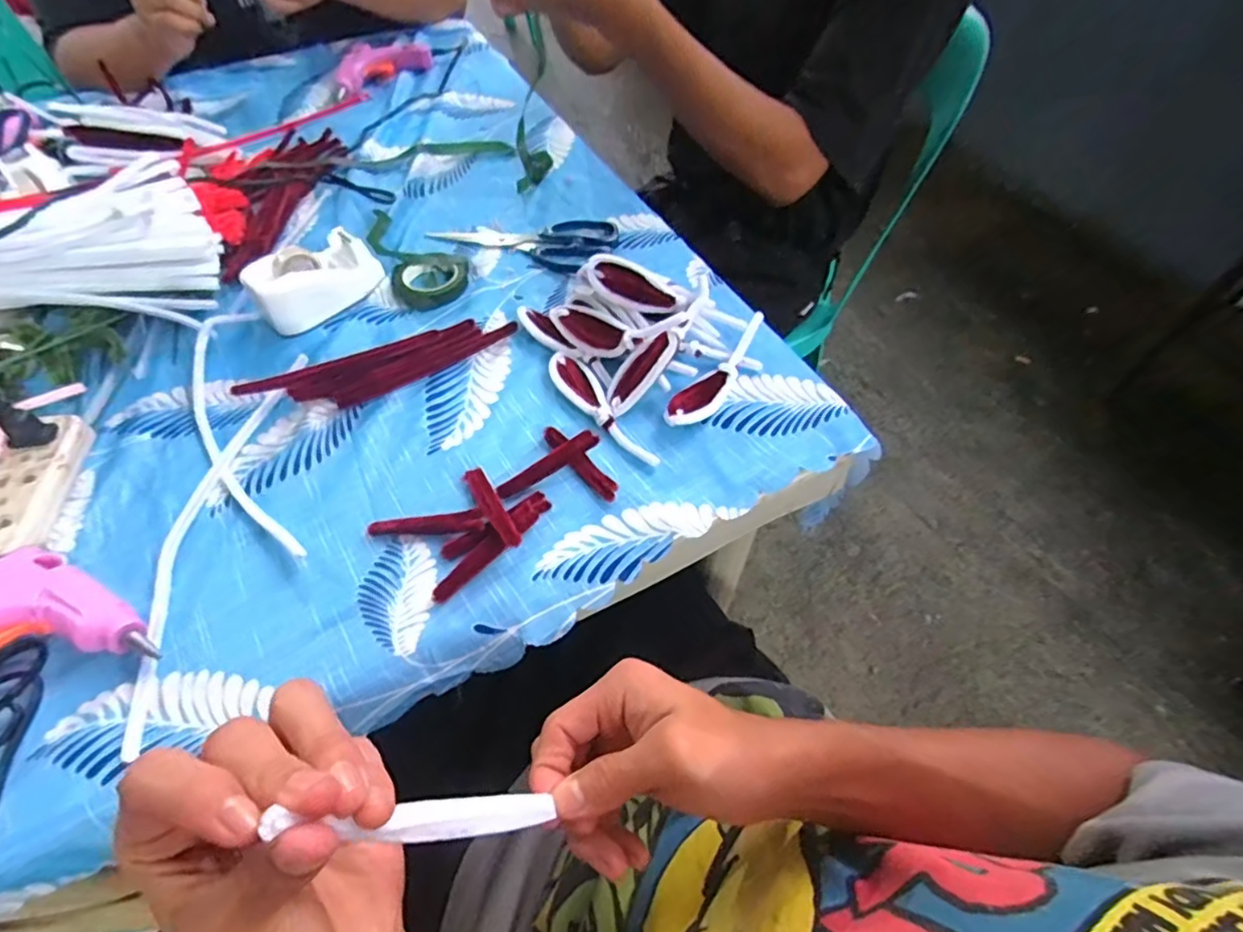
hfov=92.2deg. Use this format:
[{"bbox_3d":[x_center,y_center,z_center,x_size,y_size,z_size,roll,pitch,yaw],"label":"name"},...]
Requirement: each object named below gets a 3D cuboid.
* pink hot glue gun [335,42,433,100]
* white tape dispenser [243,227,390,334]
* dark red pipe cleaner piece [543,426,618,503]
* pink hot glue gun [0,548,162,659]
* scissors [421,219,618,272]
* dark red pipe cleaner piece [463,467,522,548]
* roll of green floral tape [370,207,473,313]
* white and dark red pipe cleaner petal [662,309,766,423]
[{"bbox_3d":[-0.298,-0.501,0.753,0.106,0.021,0.101,-4,55,-3],"label":"pink hot glue gun"},{"bbox_3d":[-0.256,-0.157,0.504,0.101,0.038,0.055,-36,62,-22],"label":"white tape dispenser"},{"bbox_3d":[-0.028,-0.003,0.403,0.013,0.008,0.072,-36,63,-22],"label":"dark red pipe cleaner piece"},{"bbox_3d":[-0.336,0.077,0.328,0.128,0.021,0.086,-6,39,-24],"label":"pink hot glue gun"},{"bbox_3d":[-0.092,-0.219,0.566,0.170,0.007,0.074,13,56,9],"label":"scissors"},{"bbox_3d":[-0.082,0.025,0.379,0.013,0.006,0.076,-27,47,-17],"label":"dark red pipe cleaner piece"},{"bbox_3d":[-0.184,-0.193,0.540,0.065,0.015,0.142,-25,59,-16],"label":"roll of green floral tape"},{"bbox_3d":[0.073,-0.070,0.443,0.027,0.015,0.128,30,61,19],"label":"white and dark red pipe cleaner petal"}]

